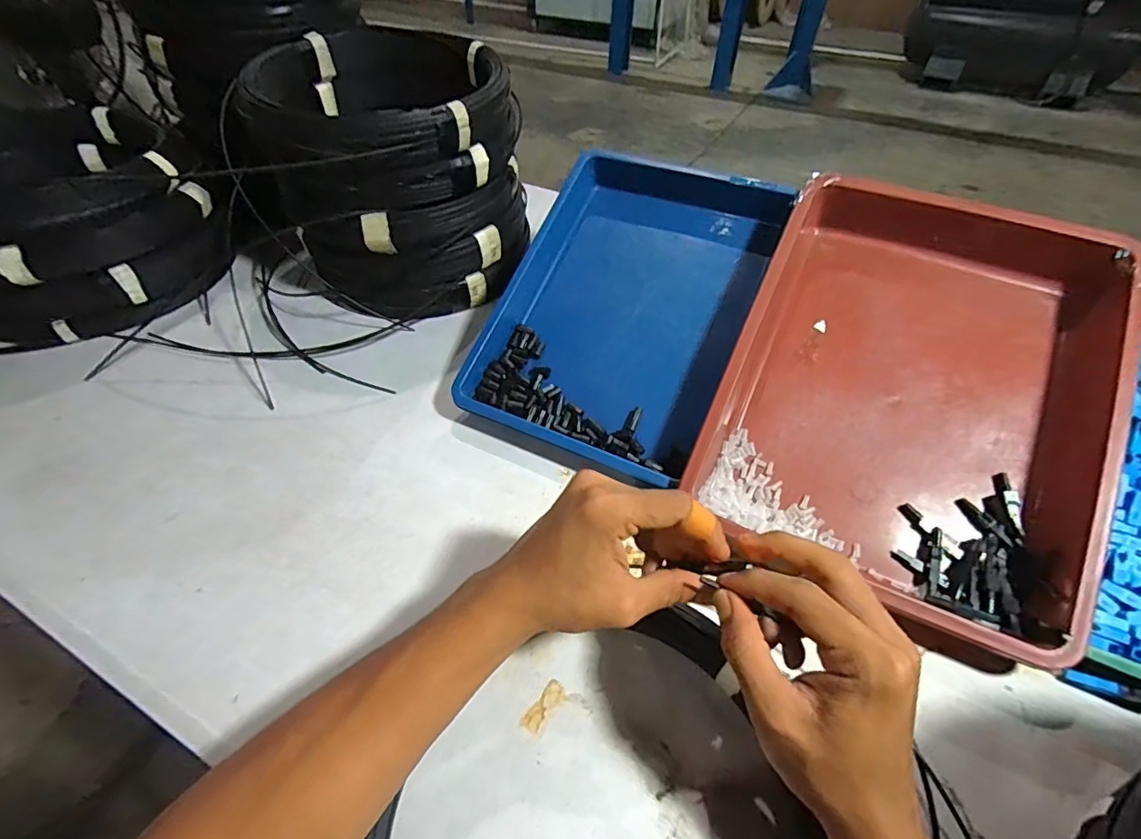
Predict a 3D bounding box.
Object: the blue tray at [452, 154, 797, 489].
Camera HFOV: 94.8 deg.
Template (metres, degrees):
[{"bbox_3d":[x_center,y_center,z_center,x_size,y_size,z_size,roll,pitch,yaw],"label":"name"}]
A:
[{"bbox_3d":[0.057,-0.114,0.513,0.232,0.043,0.324,22,74,15],"label":"blue tray"}]

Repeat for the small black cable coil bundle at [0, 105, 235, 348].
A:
[{"bbox_3d":[-0.594,-0.232,0.604,0.332,0.162,0.270,30,54,23],"label":"small black cable coil bundle"}]

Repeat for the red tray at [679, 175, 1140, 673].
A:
[{"bbox_3d":[0.282,-0.044,0.434,0.269,0.064,0.387,23,75,18],"label":"red tray"}]

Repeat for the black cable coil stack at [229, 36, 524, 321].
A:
[{"bbox_3d":[-0.199,-0.274,0.604,0.253,0.229,0.263,-31,56,-26],"label":"black cable coil stack"}]

